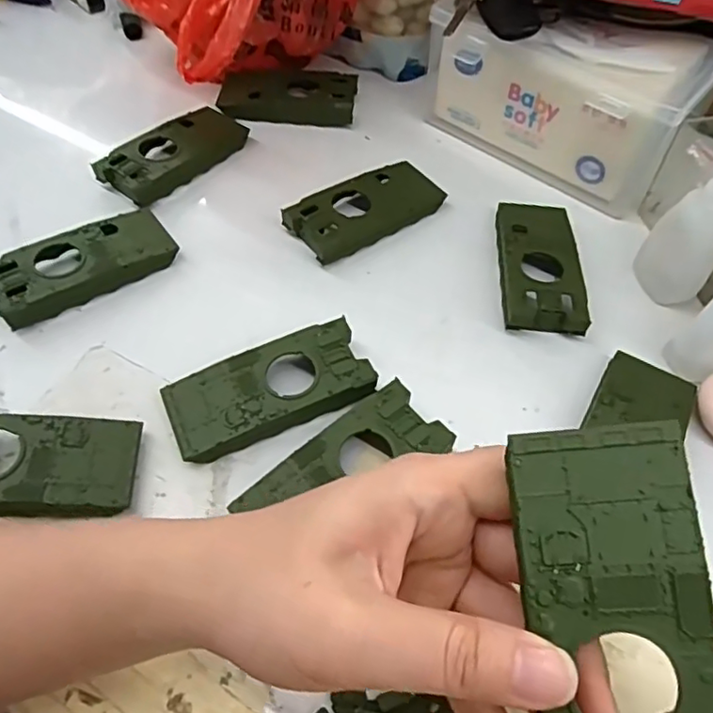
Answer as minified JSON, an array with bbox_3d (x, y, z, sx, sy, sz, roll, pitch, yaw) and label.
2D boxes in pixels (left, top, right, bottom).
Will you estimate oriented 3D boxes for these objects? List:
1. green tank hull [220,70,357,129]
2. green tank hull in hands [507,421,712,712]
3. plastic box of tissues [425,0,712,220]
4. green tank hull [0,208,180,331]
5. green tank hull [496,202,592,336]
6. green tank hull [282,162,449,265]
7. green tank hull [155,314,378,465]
[{"bbox_3d":[-0.053,-0.201,0.468,0.102,0.021,0.048,1,55,-2],"label":"green tank hull"},{"bbox_3d":[0.068,0.070,0.156,0.044,0.013,0.101,-3,82,-5],"label":"green tank hull in hands"},{"bbox_3d":[0.145,-0.186,0.425,0.173,0.086,0.097,35,61,20],"label":"plastic box of tissues"},{"bbox_3d":[-0.164,-0.055,0.367,0.103,0.023,0.048,-29,61,-21],"label":"green tank hull"},{"bbox_3d":[0.113,-0.060,0.377,0.045,0.013,0.104,5,55,0],"label":"green tank hull"},{"bbox_3d":[0.008,-0.100,0.401,0.106,0.015,0.046,-31,62,-22],"label":"green tank hull"},{"bbox_3d":[-0.045,0.019,0.317,0.102,0.021,0.053,-20,58,-16],"label":"green tank hull"}]

